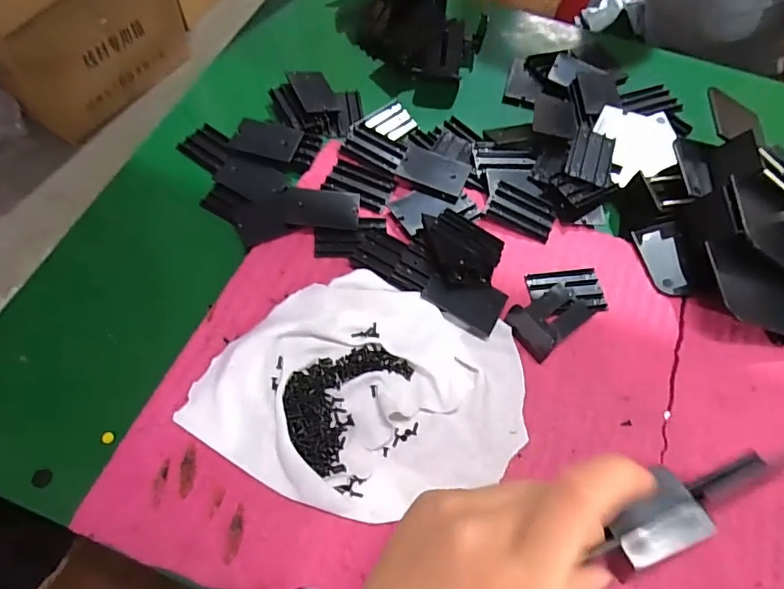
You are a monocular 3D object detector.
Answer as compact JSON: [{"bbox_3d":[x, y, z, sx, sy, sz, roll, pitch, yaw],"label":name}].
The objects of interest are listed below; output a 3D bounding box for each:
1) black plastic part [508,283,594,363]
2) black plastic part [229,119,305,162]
[{"bbox_3d":[0.114,0.014,0.345,0.062,0.029,0.037,-29,68,-17],"label":"black plastic part"},{"bbox_3d":[-0.106,-0.131,0.421,0.054,0.005,0.038,16,63,4],"label":"black plastic part"}]

